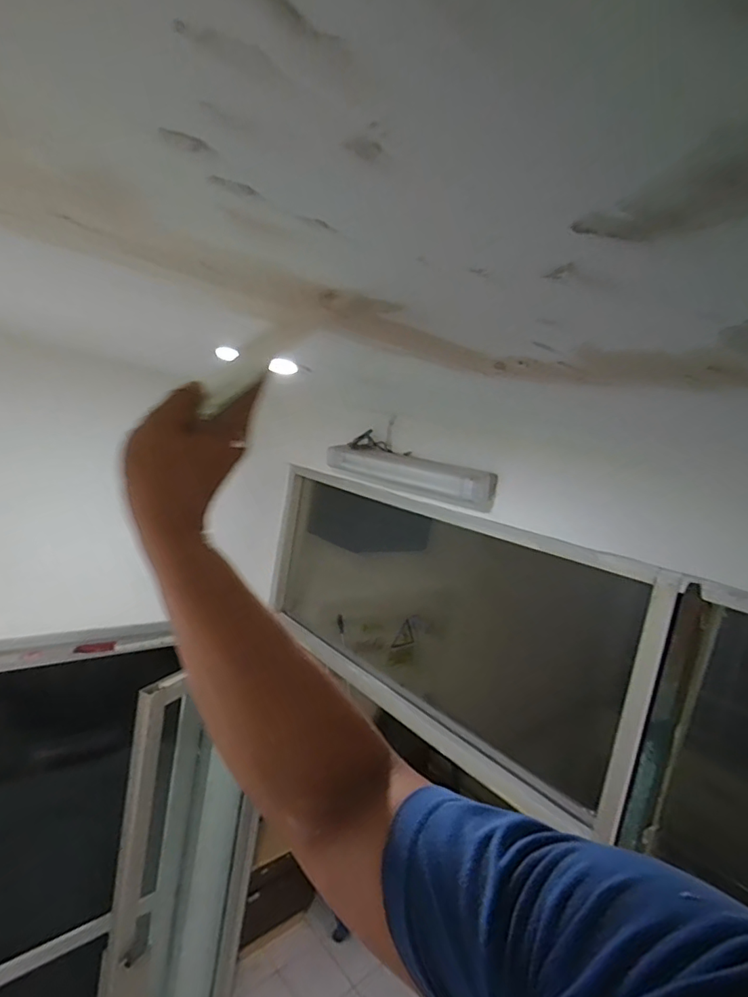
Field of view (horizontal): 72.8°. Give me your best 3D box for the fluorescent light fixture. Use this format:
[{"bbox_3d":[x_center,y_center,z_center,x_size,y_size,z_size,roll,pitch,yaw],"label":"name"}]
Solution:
[{"bbox_3d":[0.083,-0.074,1.560,0.090,0.116,0.635,-4,14,-45],"label":"fluorescent light fixture"}]

